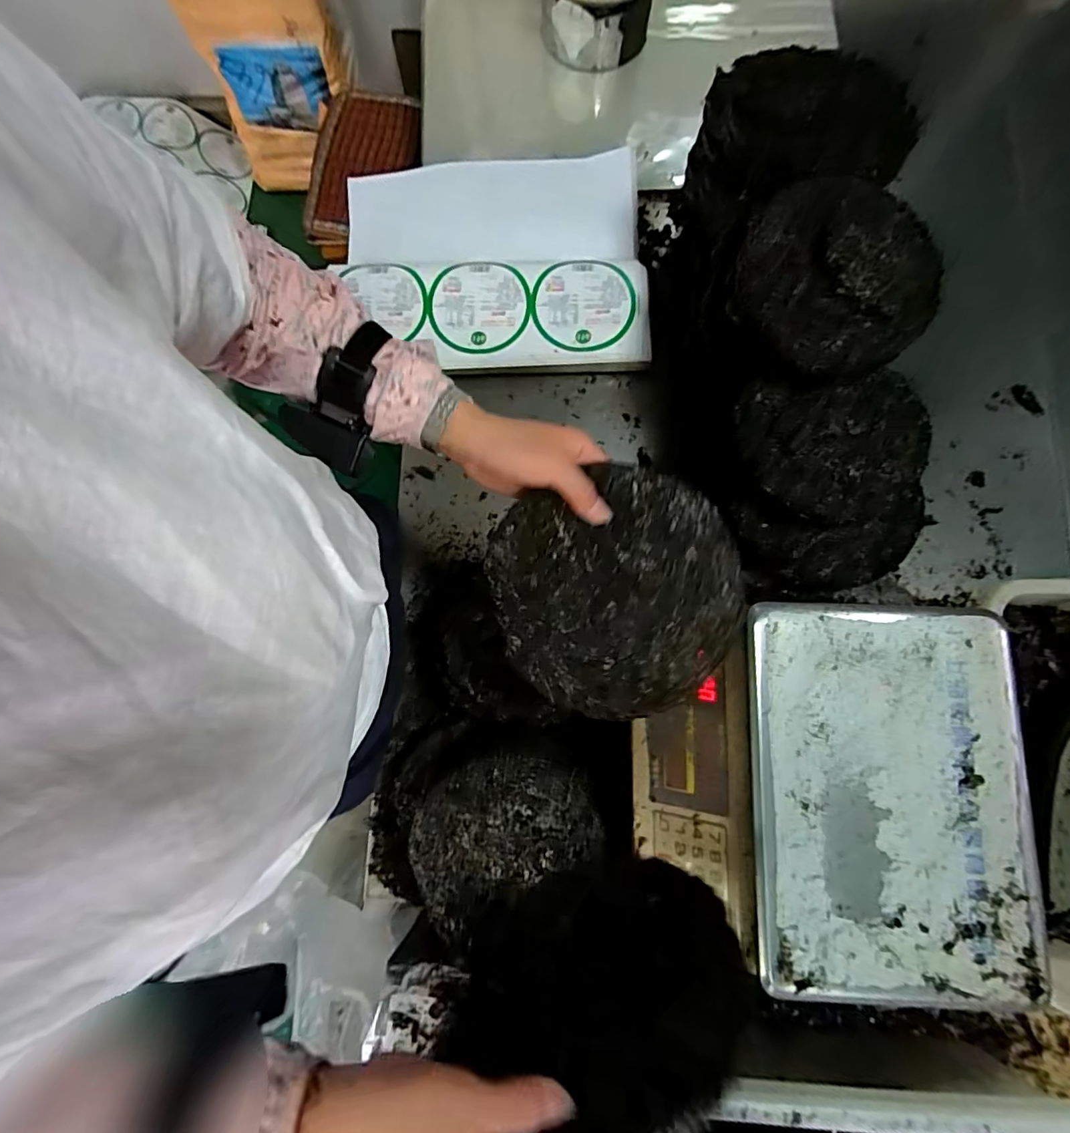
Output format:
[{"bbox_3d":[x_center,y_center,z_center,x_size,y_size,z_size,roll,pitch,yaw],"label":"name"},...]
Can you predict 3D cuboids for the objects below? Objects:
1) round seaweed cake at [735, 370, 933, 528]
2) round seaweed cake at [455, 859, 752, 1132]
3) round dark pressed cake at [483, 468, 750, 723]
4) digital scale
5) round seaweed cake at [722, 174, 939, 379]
[{"bbox_3d":[0.326,-0.127,0.574,0.189,0.027,0.158,-1,80,1],"label":"round seaweed cake"},{"bbox_3d":[0.042,0.292,0.370,0.197,0.183,0.014,-17,101,10],"label":"round seaweed cake"},{"bbox_3d":[0.064,0.022,0.420,0.191,0.008,0.187,1,96,12],"label":"round dark pressed cake"},{"bbox_3d":[0.264,0.203,0.496,0.312,0.089,0.317,1,80,2],"label":"digital scale"},{"bbox_3d":[0.315,-0.298,0.546,0.203,0.066,0.190,31,82,6],"label":"round seaweed cake"}]

